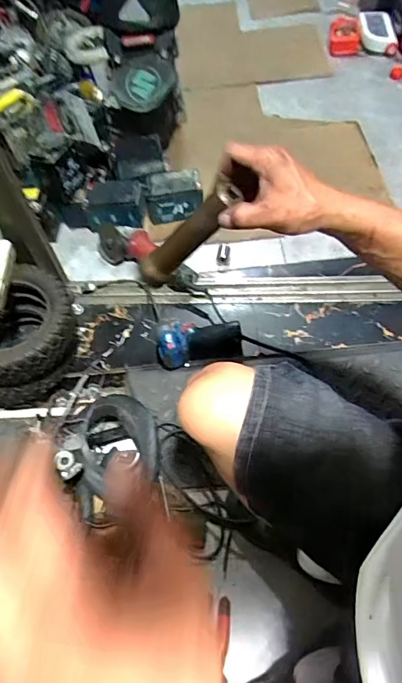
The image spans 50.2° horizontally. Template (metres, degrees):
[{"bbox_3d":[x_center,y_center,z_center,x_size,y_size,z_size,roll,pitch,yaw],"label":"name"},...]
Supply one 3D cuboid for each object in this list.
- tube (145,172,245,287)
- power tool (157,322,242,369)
[{"bbox_3d":[-0.020,-0.123,0.526,0.041,0.174,0.040,14,54,-35],"label":"tube"},{"bbox_3d":[-0.007,-0.010,0.961,0.191,0.059,0.103,-14,56,-4],"label":"power tool"}]

